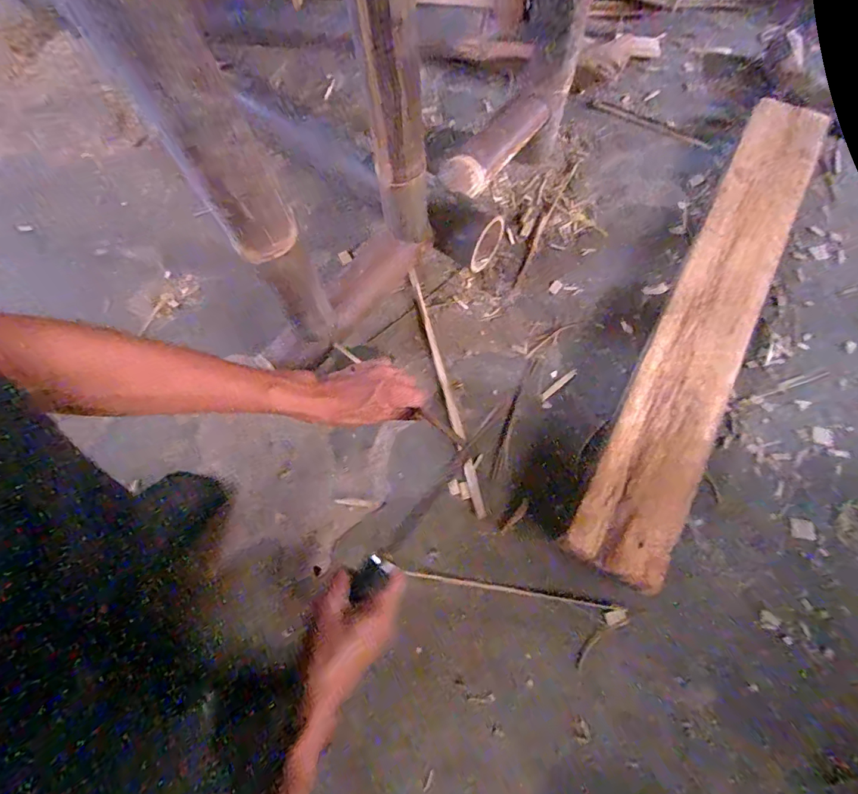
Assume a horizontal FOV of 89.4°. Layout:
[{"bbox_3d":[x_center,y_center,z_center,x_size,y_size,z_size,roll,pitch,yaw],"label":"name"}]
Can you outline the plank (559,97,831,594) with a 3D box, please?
[{"bbox_3d":[0.403,-0.137,0.618,0.119,0.050,0.826,28,72,10],"label":"plank"}]

